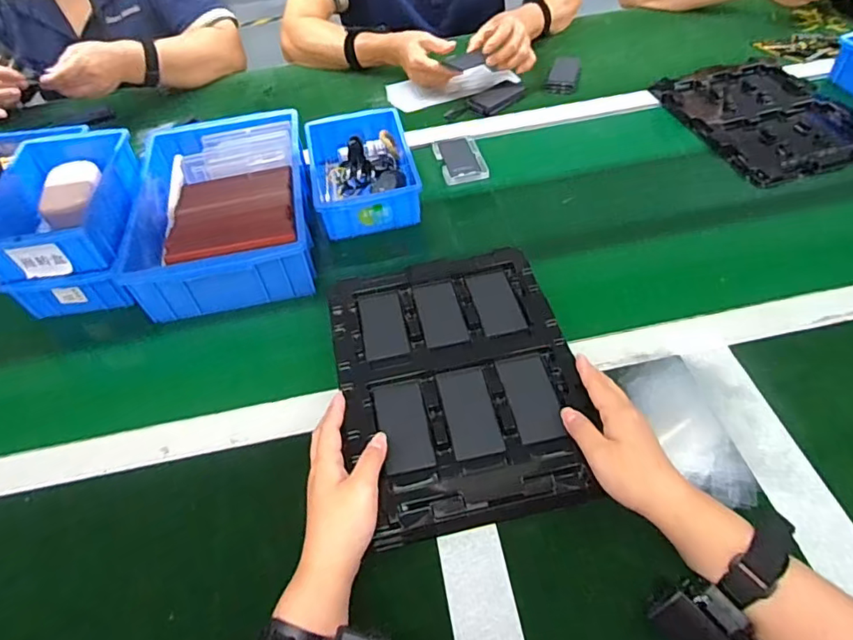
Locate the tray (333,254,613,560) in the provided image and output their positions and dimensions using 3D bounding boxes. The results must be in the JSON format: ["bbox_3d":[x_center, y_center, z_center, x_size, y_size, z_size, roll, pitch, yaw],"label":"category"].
[{"bbox_3d":[0.026,0.051,0.518,0.211,0.028,0.280,-10,51,-3],"label":"tray"}]

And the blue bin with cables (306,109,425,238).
[{"bbox_3d":[-0.089,-0.205,0.745,0.133,0.057,0.215,-13,51,-5],"label":"blue bin with cables"}]

